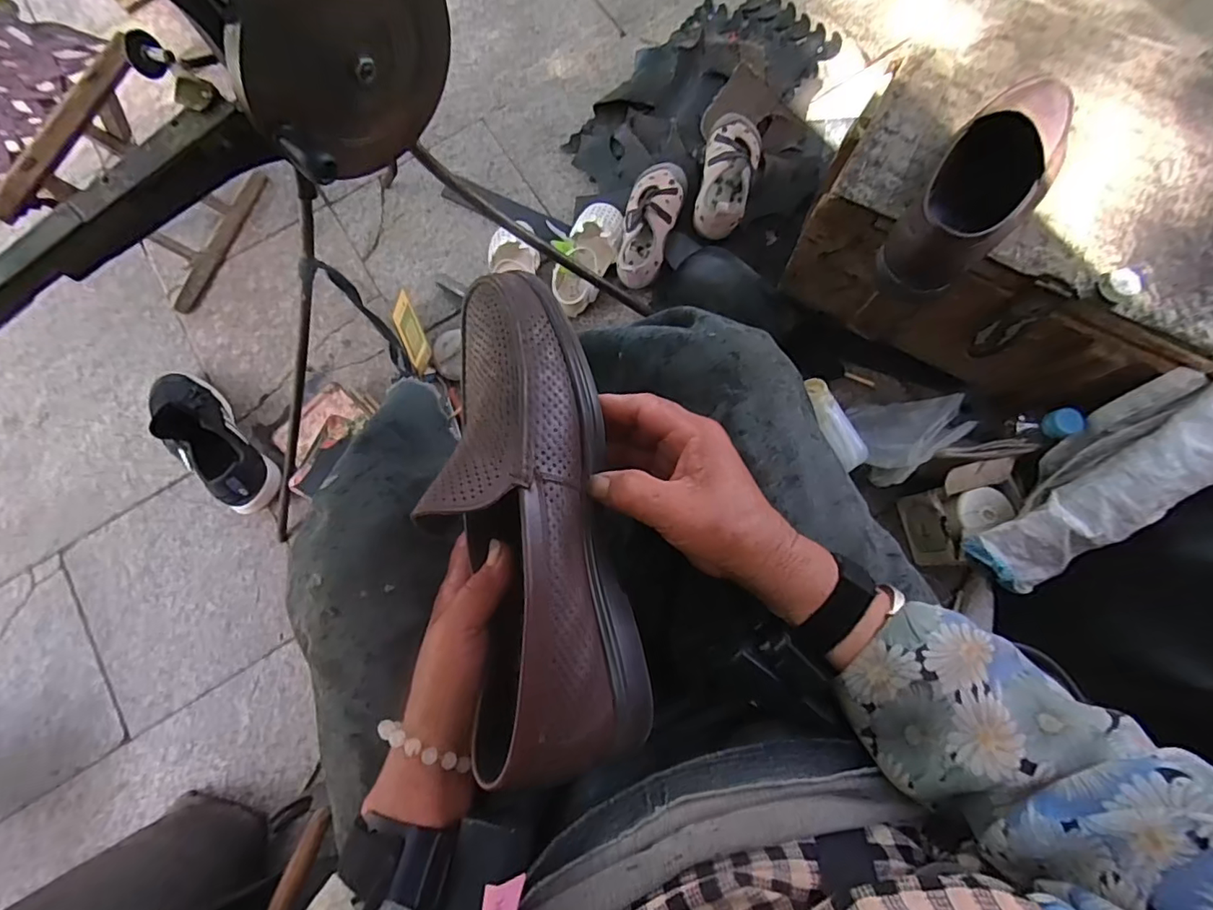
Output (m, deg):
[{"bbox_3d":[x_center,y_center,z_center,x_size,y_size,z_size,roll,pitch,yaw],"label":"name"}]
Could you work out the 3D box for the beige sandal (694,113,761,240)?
[{"bbox_3d":[0.176,-0.403,0.794,0.080,0.065,0.168,13,78,5],"label":"beige sandal"}]

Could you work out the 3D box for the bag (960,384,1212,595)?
[{"bbox_3d":[0.562,0.017,0.540,0.391,0.052,0.080,-43,81,27],"label":"bag"}]

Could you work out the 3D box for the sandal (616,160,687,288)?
[{"bbox_3d":[0.062,-0.339,0.791,0.079,0.047,0.180,16,92,2],"label":"sandal"}]

